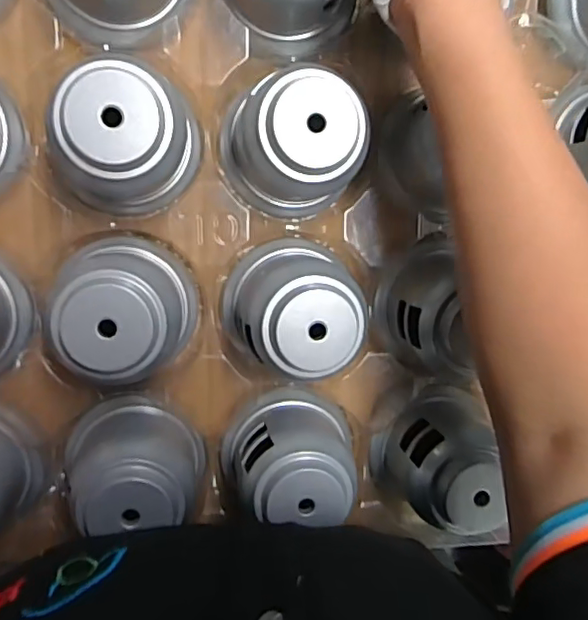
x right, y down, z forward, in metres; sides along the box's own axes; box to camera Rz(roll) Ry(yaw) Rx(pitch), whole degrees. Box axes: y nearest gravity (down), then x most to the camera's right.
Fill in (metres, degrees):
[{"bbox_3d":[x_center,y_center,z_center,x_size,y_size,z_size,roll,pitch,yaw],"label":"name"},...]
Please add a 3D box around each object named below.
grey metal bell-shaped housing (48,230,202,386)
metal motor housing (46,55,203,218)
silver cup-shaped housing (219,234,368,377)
[{"bbox_3d":[-0.099,-0.002,0.339,0.078,0.077,0.084,-14,100,-7],"label":"grey metal bell-shaped housing"},{"bbox_3d":[-0.094,-0.092,0.328,0.078,0.085,0.074,7,97,-10],"label":"metal motor housing"},{"bbox_3d":[-0.001,-0.004,0.356,0.078,0.080,0.076,-1,98,-9],"label":"silver cup-shaped housing"}]

